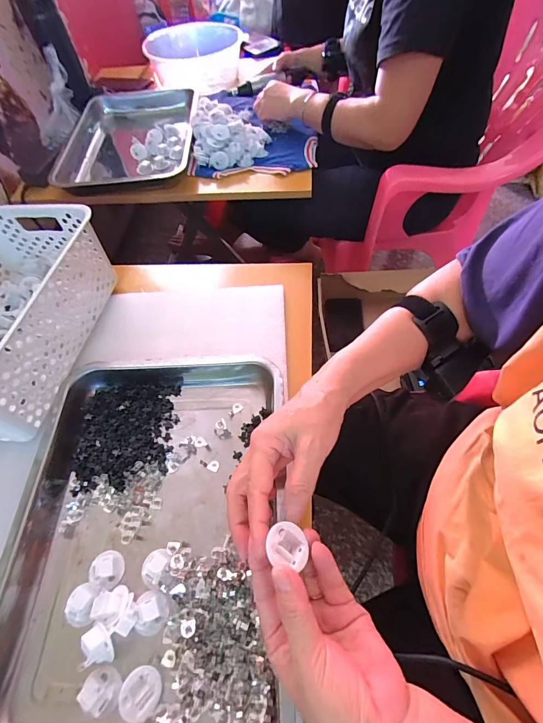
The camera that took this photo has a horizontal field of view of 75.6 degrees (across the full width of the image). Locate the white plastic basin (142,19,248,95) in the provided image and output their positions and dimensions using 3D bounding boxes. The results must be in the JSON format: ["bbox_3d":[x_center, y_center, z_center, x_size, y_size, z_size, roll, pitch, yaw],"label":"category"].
[{"bbox_3d":[-0.203,-0.805,0.932,0.247,0.104,0.247,-2,58,3],"label":"white plastic basin"}]

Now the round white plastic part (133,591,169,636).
[{"bbox_3d":[-0.115,0.240,0.334,0.030,0.011,0.034,-8,58,-1],"label":"round white plastic part"}]

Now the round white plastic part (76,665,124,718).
[{"bbox_3d":[-0.148,0.288,0.304,0.034,0.013,0.028,26,63,19],"label":"round white plastic part"}]

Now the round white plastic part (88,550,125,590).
[{"bbox_3d":[-0.169,0.211,0.357,0.035,0.016,0.031,14,60,13],"label":"round white plastic part"}]

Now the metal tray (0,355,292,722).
[{"bbox_3d":[-0.136,0.166,0.367,0.311,0.043,0.372,-3,58,2],"label":"metal tray"}]

